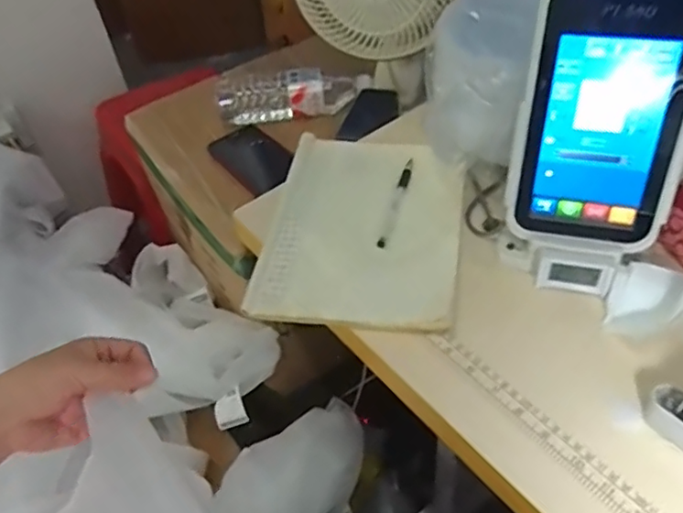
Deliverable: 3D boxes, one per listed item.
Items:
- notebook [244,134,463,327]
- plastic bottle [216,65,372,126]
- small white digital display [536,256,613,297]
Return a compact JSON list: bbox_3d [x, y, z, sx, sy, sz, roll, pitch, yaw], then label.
[{"bbox_3d":[0.024,-0.037,0.600,0.188,0.017,0.253,4,47,10],"label":"notebook"},{"bbox_3d":[-0.071,-0.242,0.856,0.214,0.054,0.056,-6,46,1],"label":"plastic bottle"},{"bbox_3d":[0.204,0.018,0.519,0.059,0.026,0.006,10,11,9],"label":"small white digital display"}]

